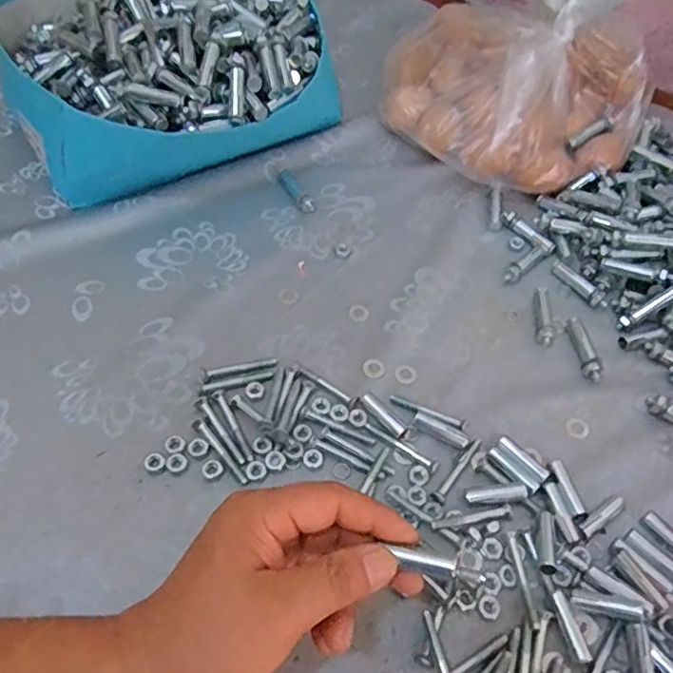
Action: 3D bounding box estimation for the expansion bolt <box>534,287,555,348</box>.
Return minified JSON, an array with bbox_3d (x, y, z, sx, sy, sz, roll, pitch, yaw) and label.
[{"bbox_3d":[0.167,-0.018,0.475,0.015,0.009,0.058,12,56,3],"label":"expansion bolt"}]

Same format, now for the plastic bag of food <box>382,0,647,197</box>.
[{"bbox_3d":[0.165,-0.242,0.544,0.231,0.159,0.167,32,59,16],"label":"plastic bag of food"}]

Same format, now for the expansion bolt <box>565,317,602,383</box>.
[{"bbox_3d":[0.192,0.008,0.462,0.015,0.009,0.057,-3,56,-7],"label":"expansion bolt"}]

